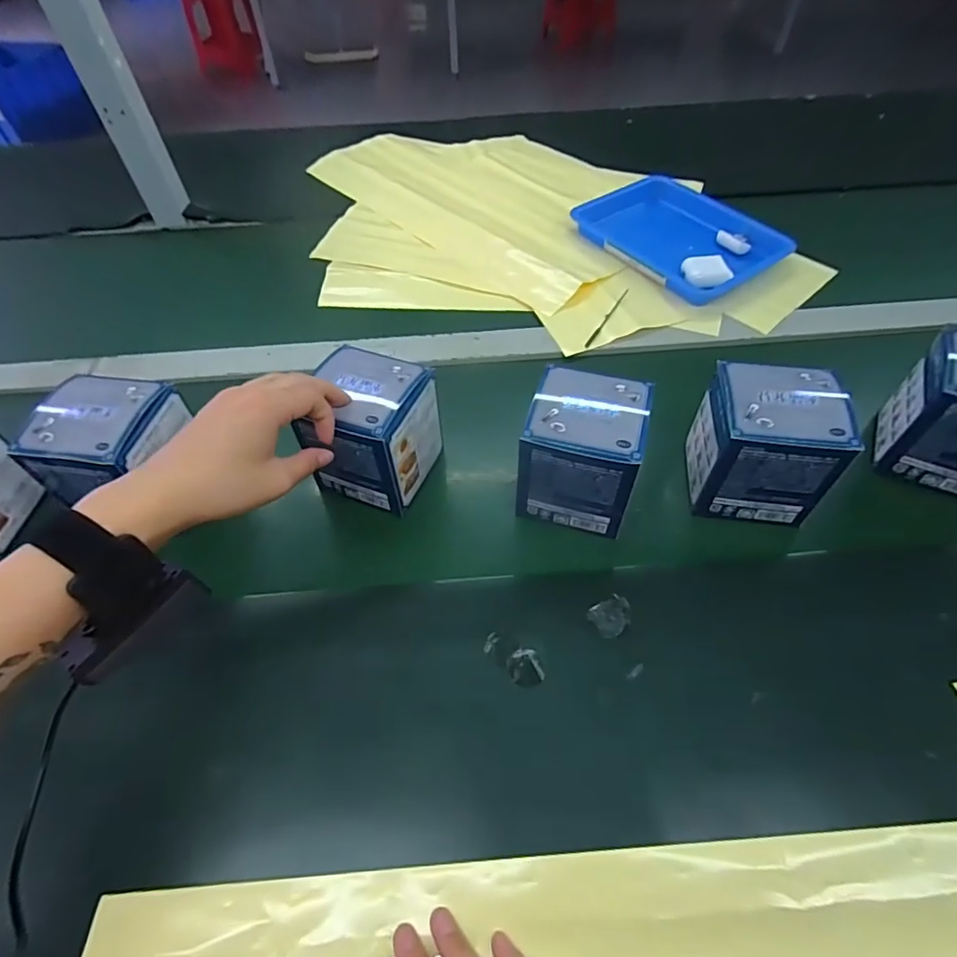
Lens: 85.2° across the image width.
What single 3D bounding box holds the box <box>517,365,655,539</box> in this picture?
[{"bbox_3d":[0.078,-0.020,0.389,0.079,0.091,0.077,13,55,12],"label":"box"}]

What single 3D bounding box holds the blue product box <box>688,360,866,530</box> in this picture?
[{"bbox_3d":[0.209,-0.027,0.390,0.084,0.091,0.078,6,53,7],"label":"blue product box"}]

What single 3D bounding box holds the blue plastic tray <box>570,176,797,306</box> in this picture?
[{"bbox_3d":[0.239,-0.289,0.622,0.159,0.032,0.212,-31,58,-20],"label":"blue plastic tray"}]

